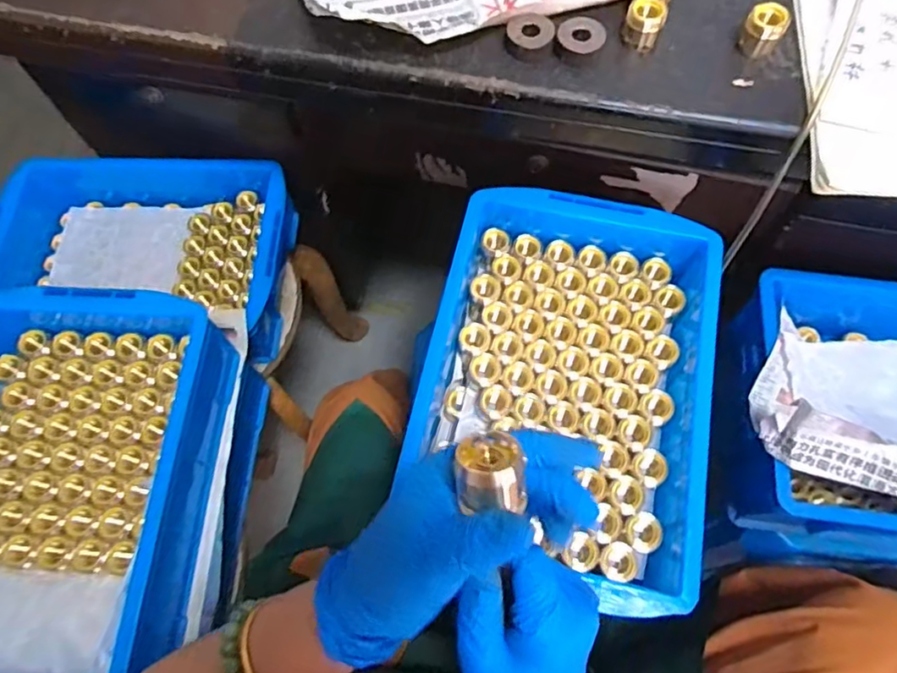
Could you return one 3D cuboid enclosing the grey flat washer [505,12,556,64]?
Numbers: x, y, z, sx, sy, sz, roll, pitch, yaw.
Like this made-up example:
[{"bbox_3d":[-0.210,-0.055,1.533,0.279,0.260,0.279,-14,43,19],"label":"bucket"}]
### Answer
[{"bbox_3d":[0.069,-0.253,0.506,0.039,0.017,0.041,-1,67,2],"label":"grey flat washer"}]

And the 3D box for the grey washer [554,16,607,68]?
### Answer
[{"bbox_3d":[0.110,-0.250,0.503,0.037,0.013,0.042,28,71,13],"label":"grey washer"}]

